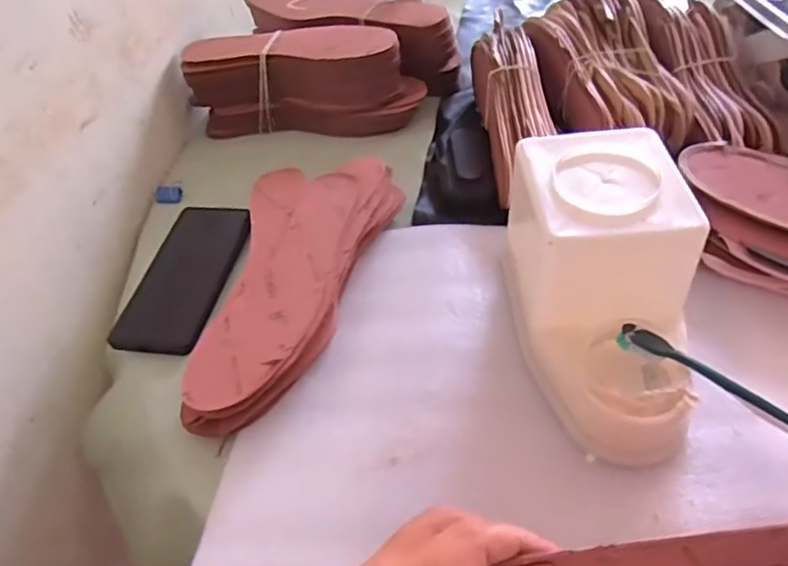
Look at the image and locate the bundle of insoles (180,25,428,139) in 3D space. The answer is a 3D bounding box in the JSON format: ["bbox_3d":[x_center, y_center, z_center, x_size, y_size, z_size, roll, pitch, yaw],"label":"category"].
[{"bbox_3d":[-0.102,-0.220,0.679,0.263,0.094,0.081,0,47,6],"label":"bundle of insoles"}]

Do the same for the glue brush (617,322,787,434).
[{"bbox_3d":[0.221,0.076,0.364,0.186,0.012,0.014,31,55,11],"label":"glue brush"}]

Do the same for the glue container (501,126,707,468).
[{"bbox_3d":[0.134,0.003,0.402,0.104,0.114,0.193,-4,47,3],"label":"glue container"}]

